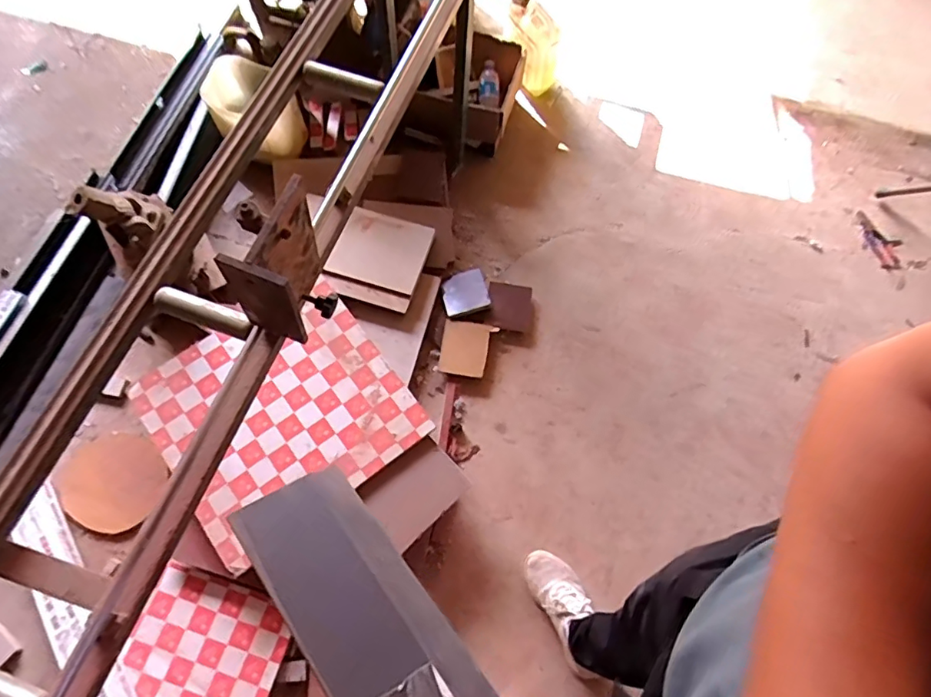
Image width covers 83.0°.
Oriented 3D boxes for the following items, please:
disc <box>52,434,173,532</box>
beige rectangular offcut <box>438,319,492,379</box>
[{"bbox_3d":[-0.877,0.327,1.311,0.240,0.024,0.219,1,68,-2],"label":"disc"},{"bbox_3d":[-0.001,0.001,1.443,0.126,0.012,0.149,9,76,5],"label":"beige rectangular offcut"}]

